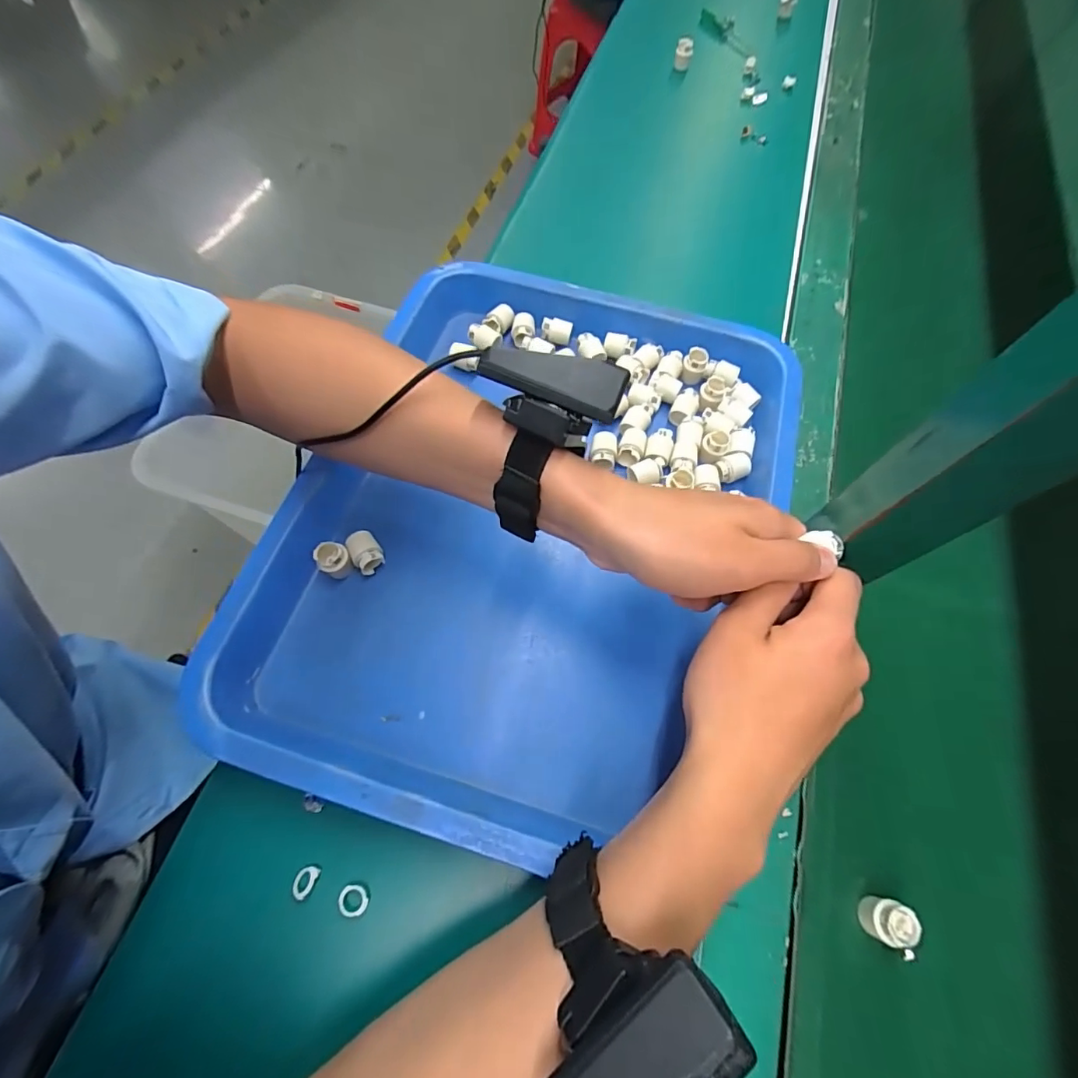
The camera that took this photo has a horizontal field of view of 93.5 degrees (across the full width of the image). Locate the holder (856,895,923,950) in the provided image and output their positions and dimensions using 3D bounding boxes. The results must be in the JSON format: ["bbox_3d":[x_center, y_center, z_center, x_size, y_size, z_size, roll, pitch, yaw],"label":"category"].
[{"bbox_3d":[0.193,0.212,0.281,0.020,0.021,0.021,1,65,-2],"label":"holder"}]

